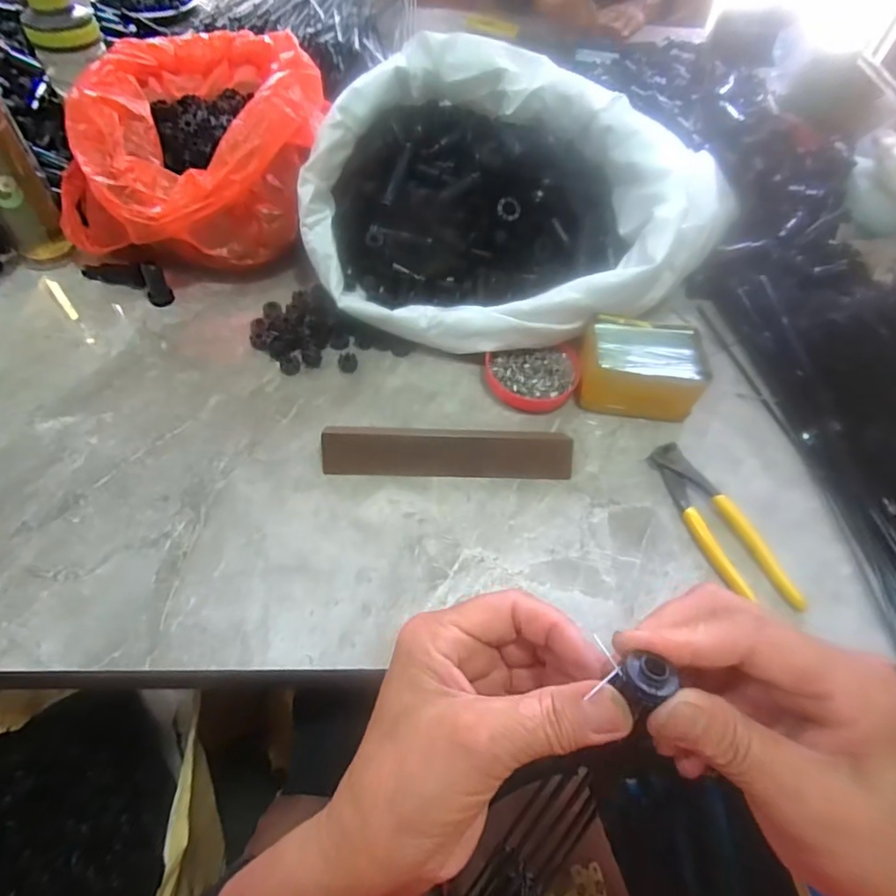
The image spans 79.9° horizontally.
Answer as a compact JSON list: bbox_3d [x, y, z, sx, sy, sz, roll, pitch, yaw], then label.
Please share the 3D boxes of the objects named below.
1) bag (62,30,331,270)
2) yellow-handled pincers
[{"bbox_3d":[-0.251,-0.321,0.577,0.231,0.144,0.280,15,57,6],"label":"bag"},{"bbox_3d":[0.227,0.067,0.453,0.046,0.022,0.162,-19,60,-16],"label":"yellow-handled pincers"}]

